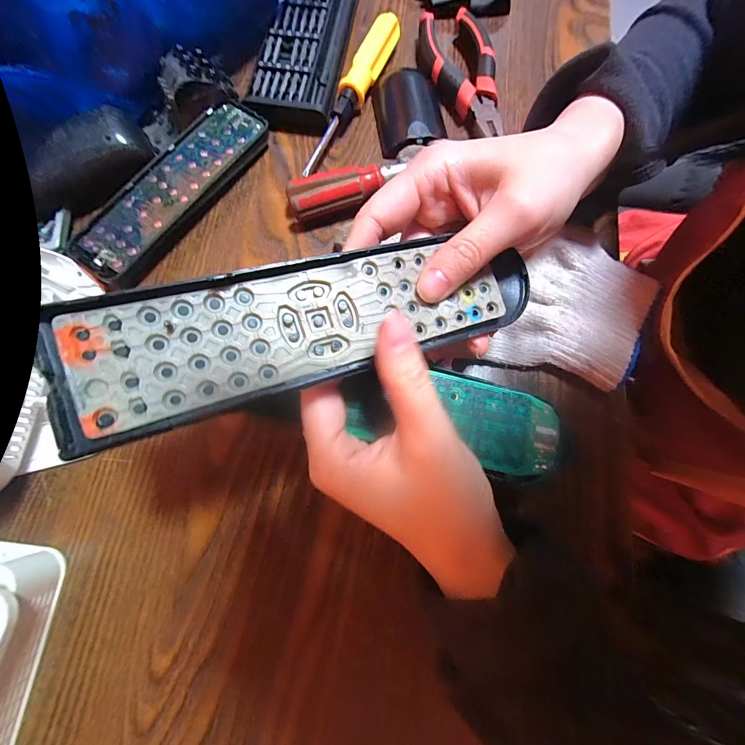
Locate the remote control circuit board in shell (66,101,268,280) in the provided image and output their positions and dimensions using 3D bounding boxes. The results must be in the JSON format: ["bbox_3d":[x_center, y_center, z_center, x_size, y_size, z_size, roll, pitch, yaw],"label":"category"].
[{"bbox_3d":[-0.136,-0.127,0.223,0.047,0.015,0.151,34,78,8],"label":"remote control circuit board in shell"}]

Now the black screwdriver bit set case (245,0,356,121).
[{"bbox_3d":[-0.053,-0.258,0.251,0.058,0.017,0.142,9,76,2],"label":"black screwdriver bit set case"}]

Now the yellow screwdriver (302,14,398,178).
[{"bbox_3d":[-0.014,-0.208,0.239,0.018,0.018,0.146,24,77,5],"label":"yellow screwdriver"}]

